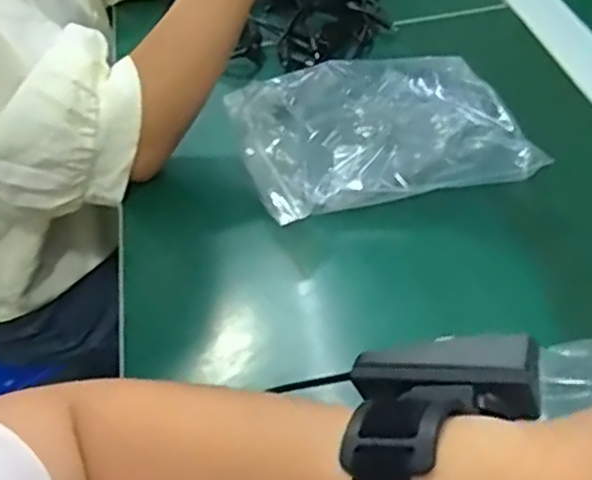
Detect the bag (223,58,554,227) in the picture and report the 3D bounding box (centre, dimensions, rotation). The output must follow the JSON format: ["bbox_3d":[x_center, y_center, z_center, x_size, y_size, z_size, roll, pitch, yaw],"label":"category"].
[{"bbox_3d":[0.065,-0.097,0.551,0.221,0.031,0.178,-14,45,-10],"label":"bag"}]

